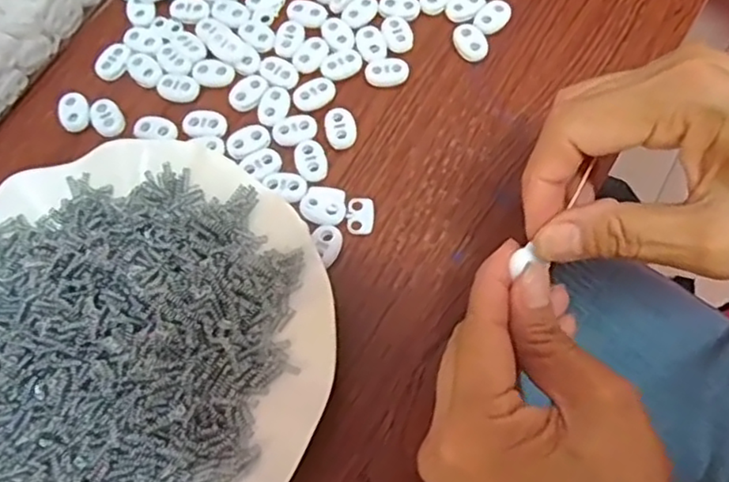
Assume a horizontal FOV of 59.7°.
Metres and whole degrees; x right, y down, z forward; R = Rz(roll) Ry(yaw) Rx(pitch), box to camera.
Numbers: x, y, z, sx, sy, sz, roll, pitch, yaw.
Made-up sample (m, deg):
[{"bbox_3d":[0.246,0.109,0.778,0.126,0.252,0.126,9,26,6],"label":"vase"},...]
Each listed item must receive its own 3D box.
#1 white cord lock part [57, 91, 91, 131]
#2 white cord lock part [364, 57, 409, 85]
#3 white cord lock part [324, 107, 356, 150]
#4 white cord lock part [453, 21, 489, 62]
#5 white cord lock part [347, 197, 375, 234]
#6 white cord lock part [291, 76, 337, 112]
[{"bbox_3d":[-0.153,-0.068,0.337,0.015,0.007,0.022,-20,69,-6],"label":"white cord lock part"},{"bbox_3d":[0.012,-0.090,0.335,0.023,0.005,0.014,-7,69,-1],"label":"white cord lock part"},{"bbox_3d":[-0.013,-0.057,0.323,0.015,0.004,0.023,-14,69,-4],"label":"white cord lock part"},{"bbox_3d":[0.056,-0.107,0.339,0.015,0.006,0.024,-22,69,-6],"label":"white cord lock part"},{"bbox_3d":[-0.002,-0.013,0.307,0.012,0.004,0.019,3,69,3],"label":"white cord lock part"},{"bbox_3d":[-0.026,-0.077,0.330,0.022,0.004,0.017,-34,71,-11],"label":"white cord lock part"}]

